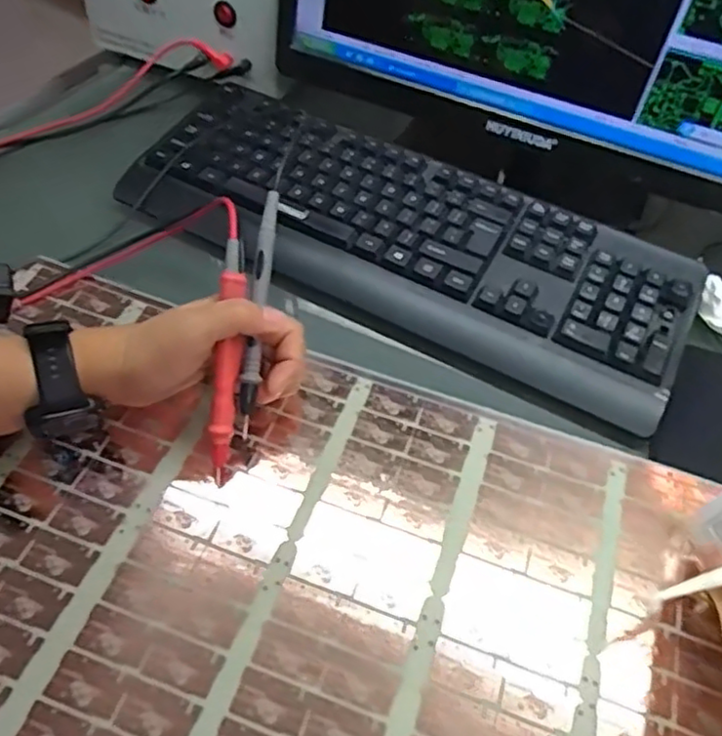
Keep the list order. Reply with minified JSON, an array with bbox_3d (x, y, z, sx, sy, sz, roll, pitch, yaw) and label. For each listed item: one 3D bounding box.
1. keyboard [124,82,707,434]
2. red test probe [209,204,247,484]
[{"bbox_3d":[0.034,-0.109,0.509,0.422,0.023,0.153,26,52,14],"label":"keyboard"},{"bbox_3d":[-0.075,-0.014,0.383,0.016,0.021,0.160,3,91,-3],"label":"red test probe"}]

